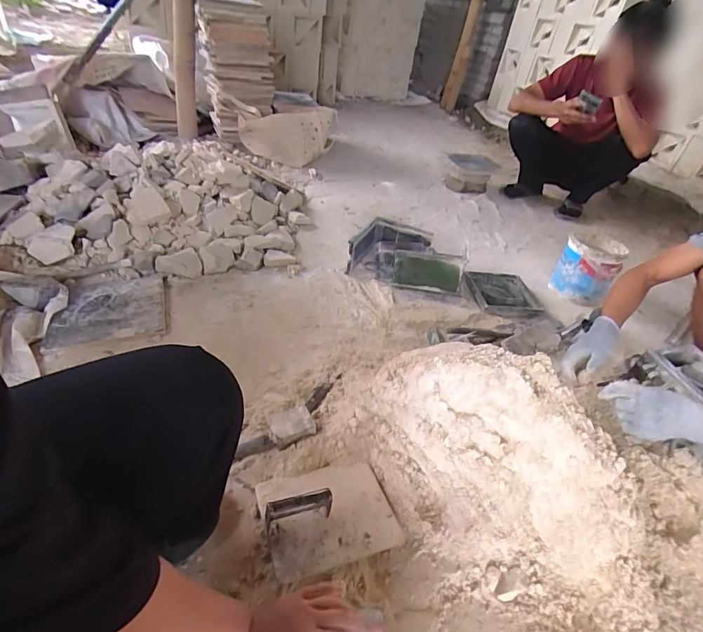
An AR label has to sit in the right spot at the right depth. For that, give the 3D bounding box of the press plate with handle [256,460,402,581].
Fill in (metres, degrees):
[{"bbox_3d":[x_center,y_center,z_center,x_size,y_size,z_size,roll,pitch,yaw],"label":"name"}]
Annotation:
[{"bbox_3d":[-0.034,0.303,0.662,0.209,0.066,0.163,-7,41,-19],"label":"press plate with handle"}]

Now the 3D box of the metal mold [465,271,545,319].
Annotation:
[{"bbox_3d":[0.469,-0.069,1.292,0.208,0.042,0.214,1,39,-8],"label":"metal mold"}]

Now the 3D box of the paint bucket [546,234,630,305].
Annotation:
[{"bbox_3d":[0.773,-0.159,1.363,0.165,0.175,0.172,29,43,24],"label":"paint bucket"}]

